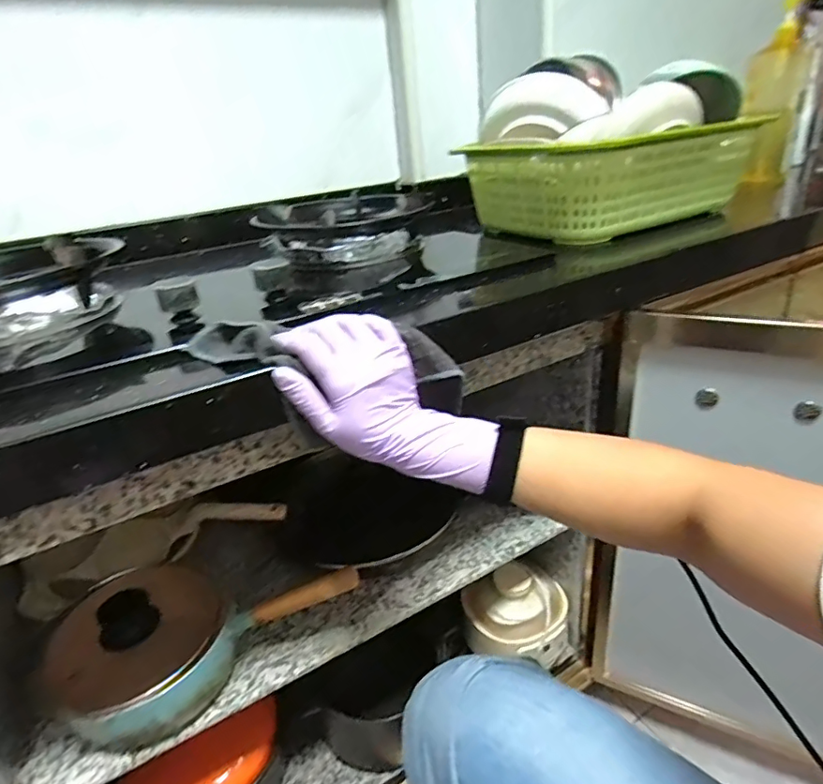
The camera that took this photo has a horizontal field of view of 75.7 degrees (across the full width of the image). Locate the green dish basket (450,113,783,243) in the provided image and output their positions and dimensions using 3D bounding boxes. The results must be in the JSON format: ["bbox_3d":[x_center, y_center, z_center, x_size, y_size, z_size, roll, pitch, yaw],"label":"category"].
[{"bbox_3d":[0.273,-0.302,0.754,0.307,0.117,0.246,-21,31,-27],"label":"green dish basket"}]

